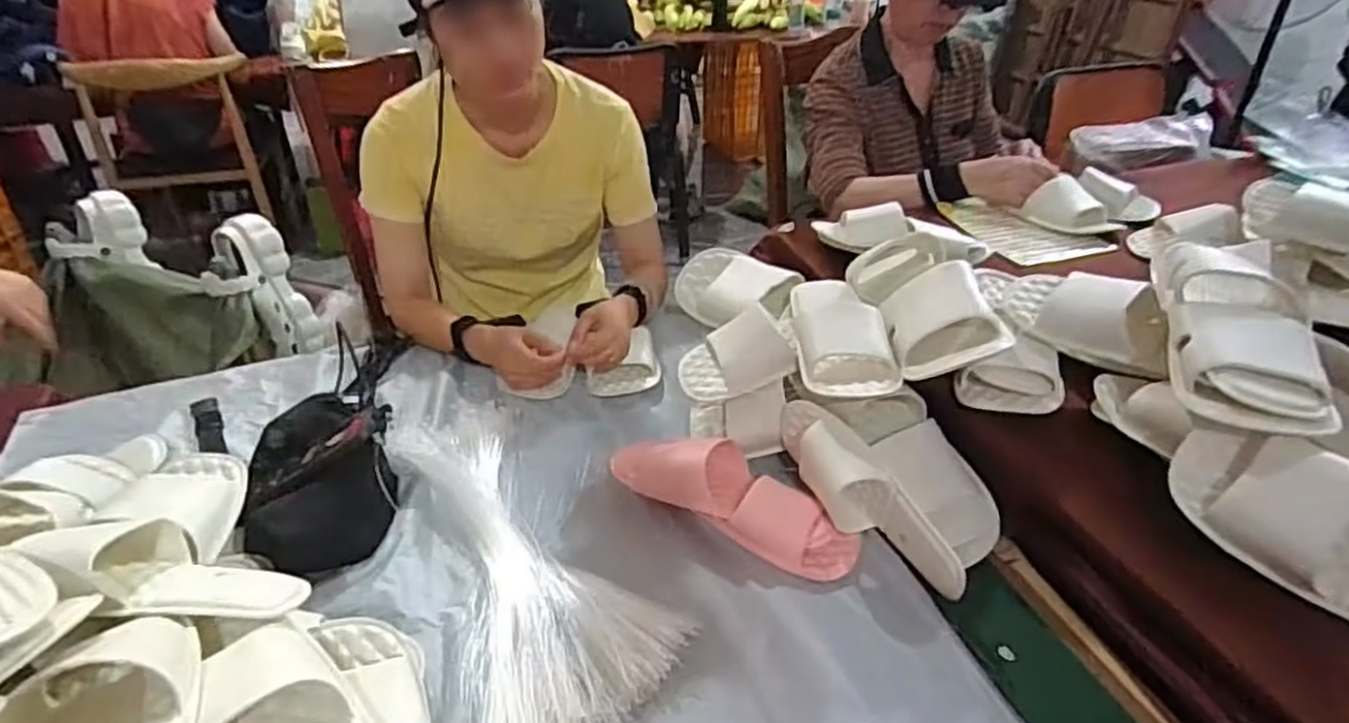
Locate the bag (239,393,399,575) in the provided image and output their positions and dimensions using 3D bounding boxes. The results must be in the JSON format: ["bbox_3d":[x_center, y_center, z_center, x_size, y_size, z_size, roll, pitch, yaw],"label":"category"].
[{"bbox_3d":[-0.371,0.110,0.787,0.145,0.075,0.238,-10,36,-15],"label":"bag"}]

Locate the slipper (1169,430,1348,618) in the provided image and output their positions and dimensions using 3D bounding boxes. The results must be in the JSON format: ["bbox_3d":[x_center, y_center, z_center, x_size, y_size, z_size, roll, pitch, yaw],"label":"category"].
[{"bbox_3d":[0.508,0.135,0.574,0.239,0.106,0.047,38,11,39],"label":"slipper"}]

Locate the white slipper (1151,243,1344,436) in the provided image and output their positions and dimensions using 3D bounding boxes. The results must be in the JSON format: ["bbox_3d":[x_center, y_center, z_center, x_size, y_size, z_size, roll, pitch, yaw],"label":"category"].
[{"bbox_3d":[0.511,-0.030,0.687,0.109,0.066,0.250,12,36,17],"label":"white slipper"}]

